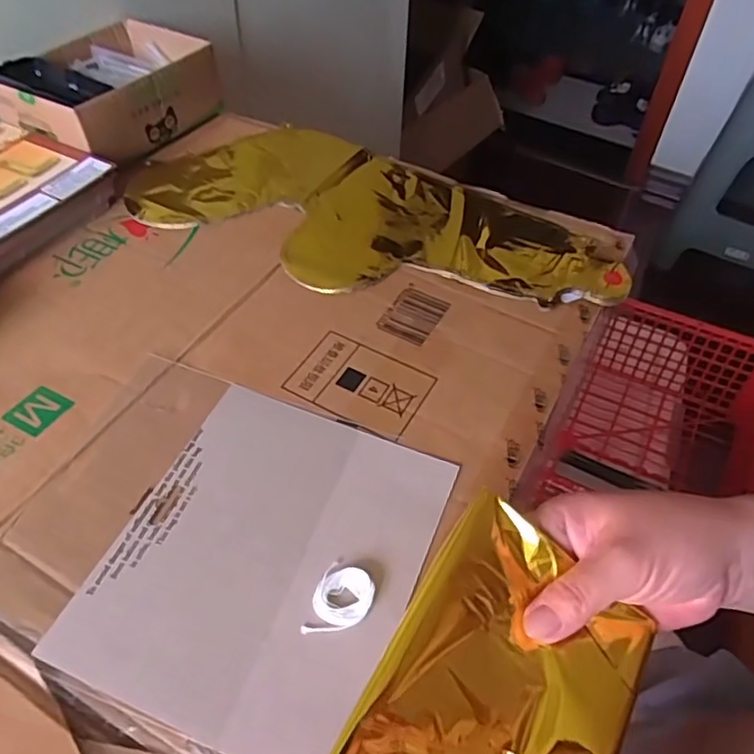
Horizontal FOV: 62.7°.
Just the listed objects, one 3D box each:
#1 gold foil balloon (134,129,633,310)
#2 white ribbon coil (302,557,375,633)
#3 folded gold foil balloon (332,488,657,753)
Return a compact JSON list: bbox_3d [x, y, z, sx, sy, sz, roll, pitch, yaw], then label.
[{"bbox_3d":[-0.004,-0.141,0.546,0.419,0.011,0.195,24,53,18],"label":"gold foil balloon"},{"bbox_3d":[-0.020,0.120,0.332,0.030,0.005,0.041,21,52,16],"label":"white ribbon coil"},{"bbox_3d":[0.055,0.134,0.267,0.100,0.028,0.140,27,53,20],"label":"folded gold foil balloon"}]

